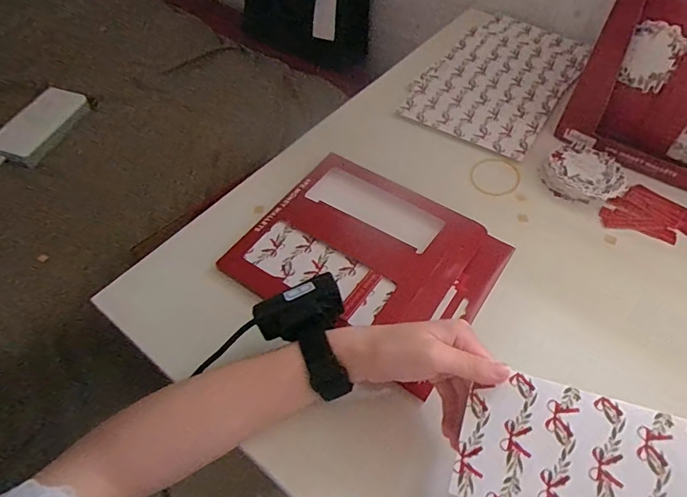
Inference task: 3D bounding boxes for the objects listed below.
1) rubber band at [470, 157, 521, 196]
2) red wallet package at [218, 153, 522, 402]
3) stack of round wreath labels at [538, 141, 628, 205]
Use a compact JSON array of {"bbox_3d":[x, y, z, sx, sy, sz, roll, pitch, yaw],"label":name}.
[{"bbox_3d":[0.178,-0.083,0.525,0.055,0.004,0.060,0,57,0],"label":"rubber band"},{"bbox_3d":[0.025,0.003,0.447,0.232,0.017,0.182,28,56,19],"label":"red wallet package"},{"bbox_3d":[0.271,-0.084,0.510,0.083,0.027,0.077,21,54,14],"label":"stack of round wreath labels"}]

